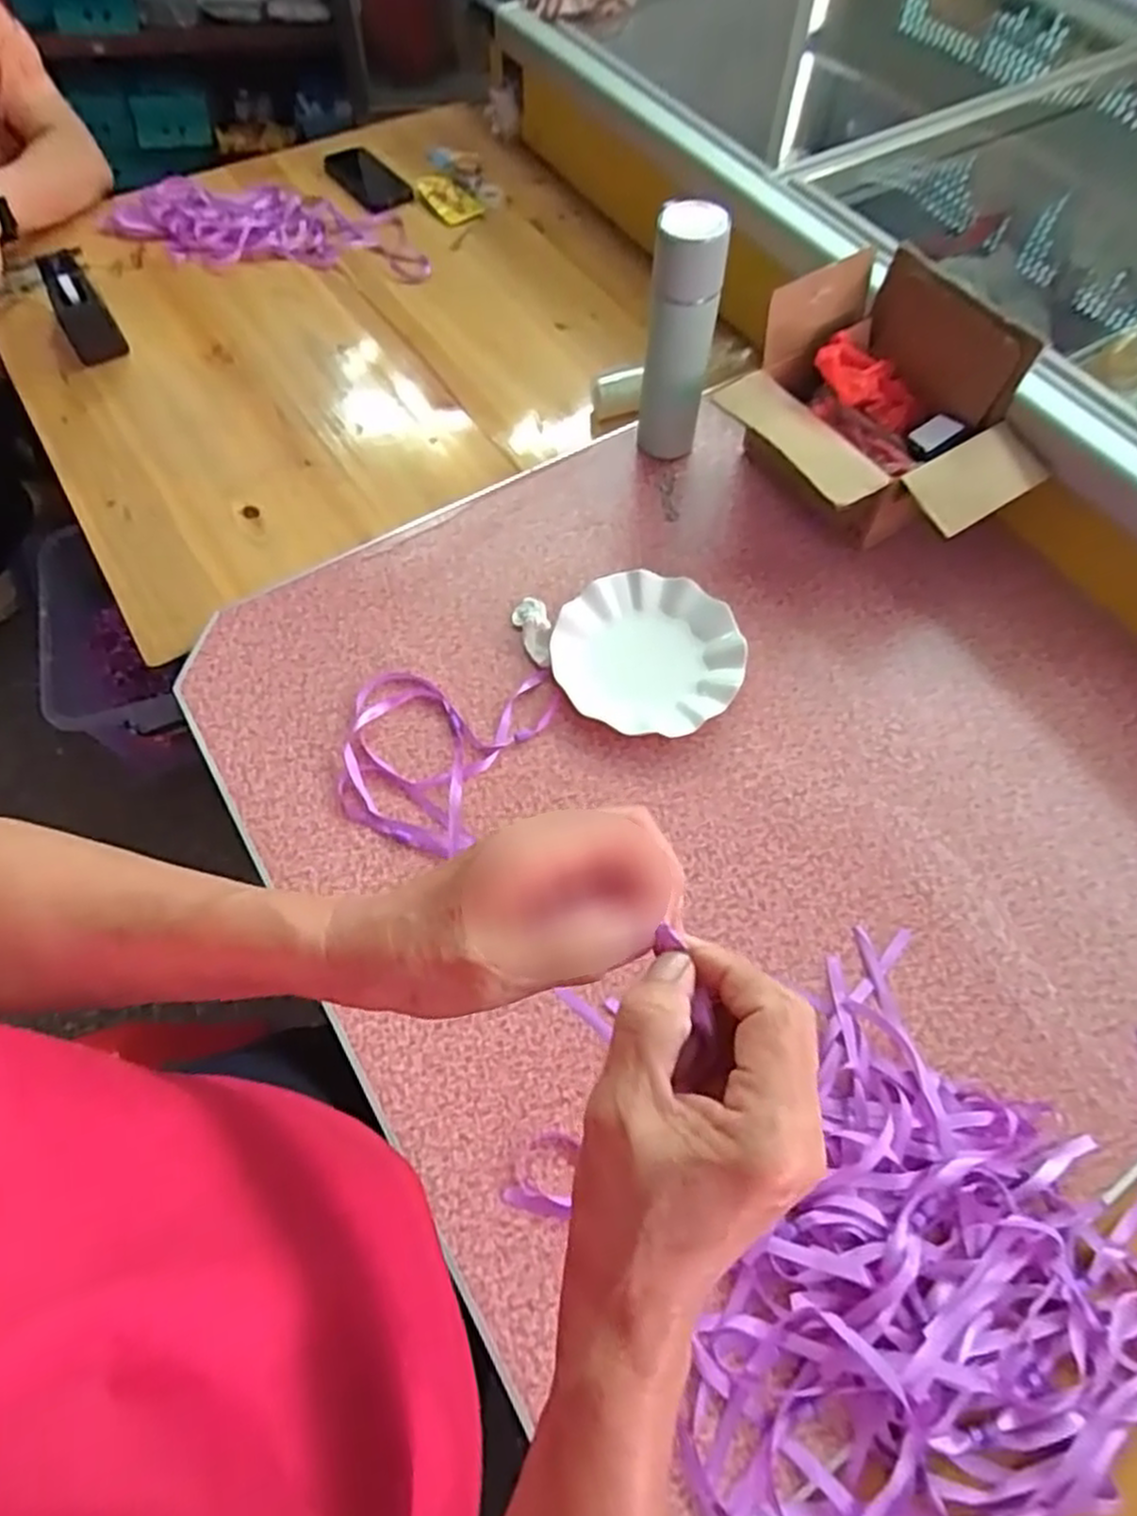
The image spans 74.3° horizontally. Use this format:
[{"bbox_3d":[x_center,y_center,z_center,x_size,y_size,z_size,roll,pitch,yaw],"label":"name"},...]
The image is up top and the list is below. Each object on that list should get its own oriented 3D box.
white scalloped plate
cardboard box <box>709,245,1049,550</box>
[{"bbox_3d":[0.076,-0.102,0.736,0.178,0.026,0.173,0,64,0],"label":"white scalloped plate"},{"bbox_3d":[0.305,-0.325,0.754,0.224,0.187,0.266,-32,68,-14],"label":"cardboard box"}]

